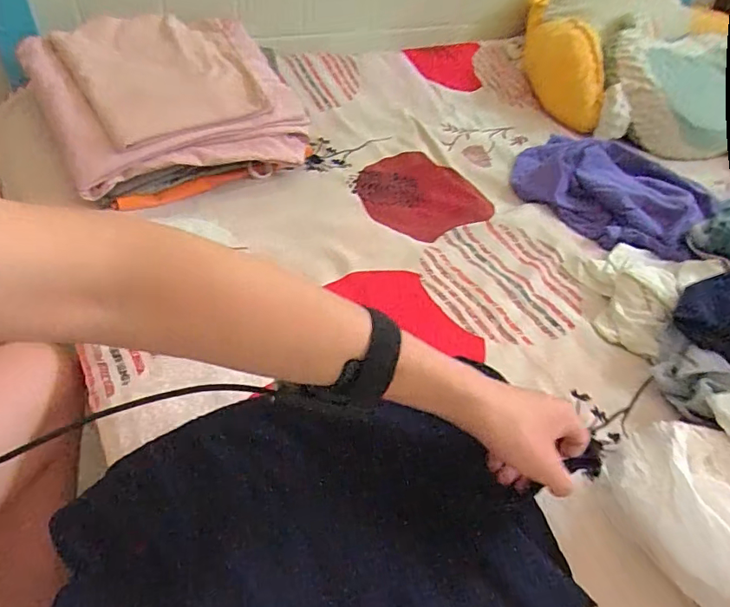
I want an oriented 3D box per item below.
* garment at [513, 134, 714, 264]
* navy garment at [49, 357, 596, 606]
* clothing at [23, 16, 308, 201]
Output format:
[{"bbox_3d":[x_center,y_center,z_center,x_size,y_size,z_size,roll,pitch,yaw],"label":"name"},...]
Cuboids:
[{"bbox_3d":[0.399,-0.196,0.807,0.297,0.061,0.239,32,51,21],"label":"garment"},{"bbox_3d":[-0.043,0.177,0.378,0.361,0.057,0.233,-10,49,-17],"label":"navy garment"},{"bbox_3d":[-0.289,-0.311,0.727,0.337,0.103,0.300,-18,52,-23],"label":"clothing"}]

